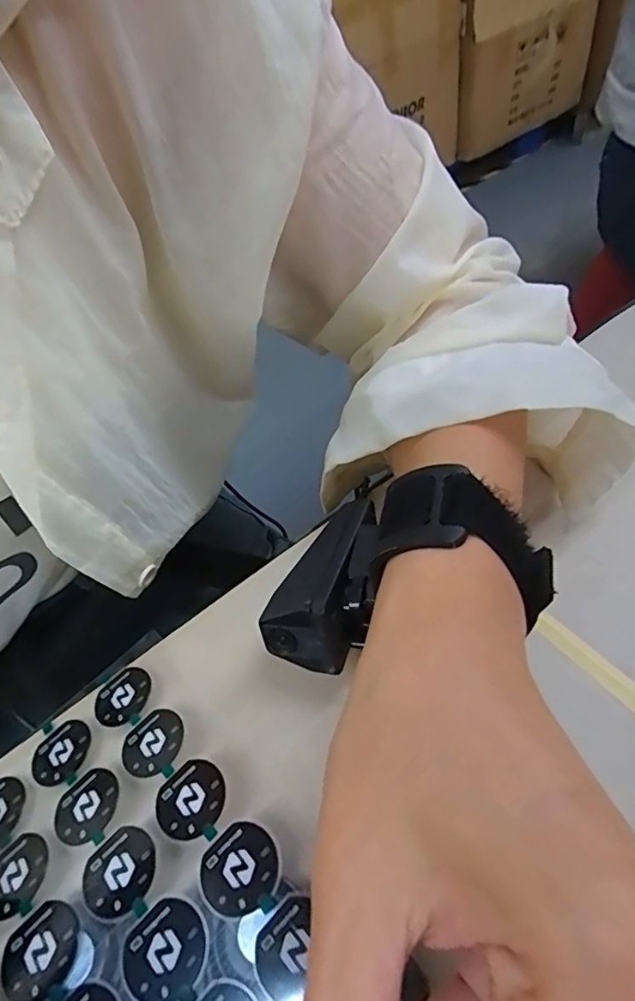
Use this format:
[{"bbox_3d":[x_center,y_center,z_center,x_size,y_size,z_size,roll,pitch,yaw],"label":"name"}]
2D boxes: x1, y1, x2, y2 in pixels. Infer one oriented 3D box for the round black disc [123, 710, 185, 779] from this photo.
[{"bbox_3d":[-0.061,0.091,0.204,0.023,0.004,0.024,-11,47,12],"label":"round black disc"}]

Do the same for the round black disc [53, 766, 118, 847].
[{"bbox_3d":[-0.082,0.109,0.195,0.023,0.006,0.021,-7,52,8],"label":"round black disc"}]

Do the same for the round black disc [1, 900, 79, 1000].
[{"bbox_3d":[-0.085,0.138,0.166,0.023,0.004,0.022,-7,52,8],"label":"round black disc"}]

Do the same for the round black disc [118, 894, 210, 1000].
[{"bbox_3d":[-0.045,0.134,0.162,0.024,0.004,0.025,-7,52,8],"label":"round black disc"}]

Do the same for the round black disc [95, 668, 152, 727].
[{"bbox_3d":[-0.079,0.080,0.222,0.024,0.006,0.021,-40,55,-18],"label":"round black disc"}]

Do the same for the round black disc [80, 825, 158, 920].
[{"bbox_3d":[-0.064,0.121,0.178,0.024,0.004,0.022,-7,52,8],"label":"round black disc"}]

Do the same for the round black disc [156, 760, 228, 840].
[{"bbox_3d":[-0.044,0.102,0.187,0.024,0.004,0.021,-40,54,-17],"label":"round black disc"}]

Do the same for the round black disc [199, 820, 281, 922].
[{"bbox_3d":[-0.024,0.115,0.171,0.023,0.004,0.024,-7,52,8],"label":"round black disc"}]

